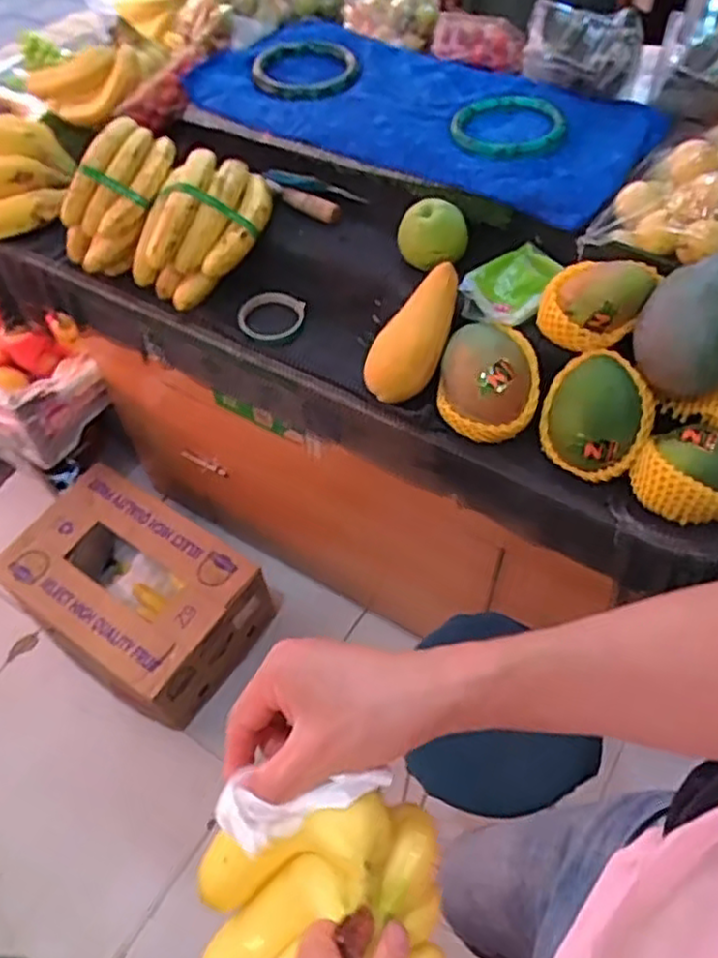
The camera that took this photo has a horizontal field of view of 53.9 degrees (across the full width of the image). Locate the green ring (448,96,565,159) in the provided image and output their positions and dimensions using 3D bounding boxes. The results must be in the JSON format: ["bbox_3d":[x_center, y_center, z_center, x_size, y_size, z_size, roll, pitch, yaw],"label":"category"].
[{"bbox_3d":[0.199,-0.466,0.926,0.145,0.021,0.162,21,58,17],"label":"green ring"}]

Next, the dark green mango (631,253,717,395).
[{"bbox_3d":[0.353,-0.163,0.728,0.112,0.088,0.126,34,62,24],"label":"dark green mango"}]

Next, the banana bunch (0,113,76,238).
[{"bbox_3d":[-0.527,-0.453,1.055,0.181,0.126,0.113,-19,56,-11],"label":"banana bunch"}]

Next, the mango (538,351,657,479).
[{"bbox_3d":[0.257,-0.071,0.766,0.109,0.078,0.111,-1,54,2],"label":"mango"}]

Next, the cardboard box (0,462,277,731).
[{"bbox_3d":[-0.480,0.235,1.503,0.500,0.180,0.333,29,61,21],"label":"cardboard box"}]

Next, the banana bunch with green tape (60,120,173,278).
[{"bbox_3d":[-0.337,-0.375,0.977,0.121,0.201,0.109,36,35,2],"label":"banana bunch with green tape"}]

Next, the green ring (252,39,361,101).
[{"bbox_3d":[-0.078,-0.612,1.045,0.158,0.023,0.159,-1,54,2],"label":"green ring"}]

